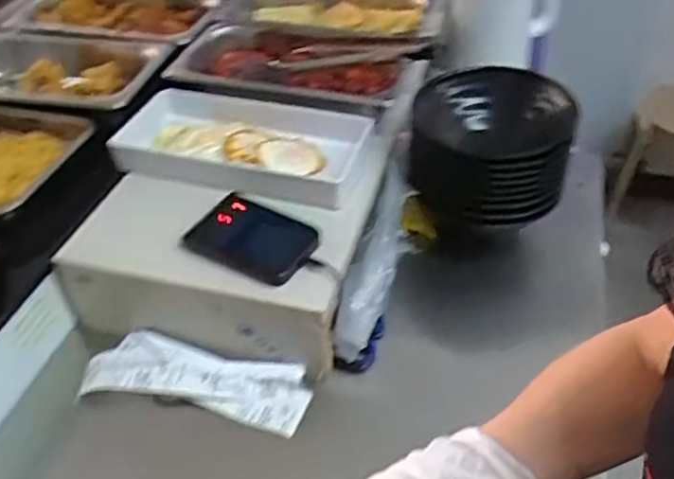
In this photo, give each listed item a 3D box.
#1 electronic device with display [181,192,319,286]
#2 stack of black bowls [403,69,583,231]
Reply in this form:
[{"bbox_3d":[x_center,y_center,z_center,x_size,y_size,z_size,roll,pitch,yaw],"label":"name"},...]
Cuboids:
[{"bbox_3d":[-0.090,-0.004,0.700,0.124,0.024,0.088,18,46,21],"label":"electronic device with display"},{"bbox_3d":[0.186,-0.109,0.819,0.181,0.143,0.200,7,43,11],"label":"stack of black bowls"}]

